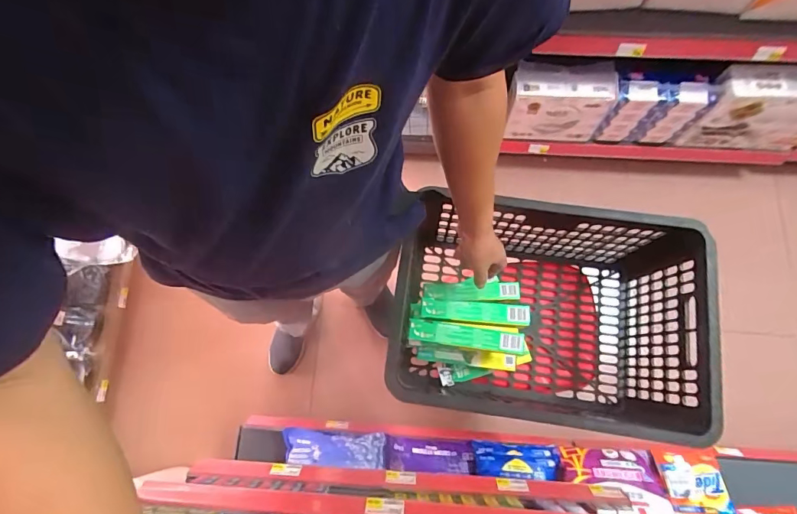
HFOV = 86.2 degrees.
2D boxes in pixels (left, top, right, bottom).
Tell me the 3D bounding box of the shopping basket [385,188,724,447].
[{"bbox_3d":[0.267,0.104,0.780,0.436,0.270,0.320,10,77,3],"label":"shopping basket"}]

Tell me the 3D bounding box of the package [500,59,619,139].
[{"bbox_3d":[0.440,-0.437,1.193,0.259,0.220,0.115,-2,77,1],"label":"package"}]

